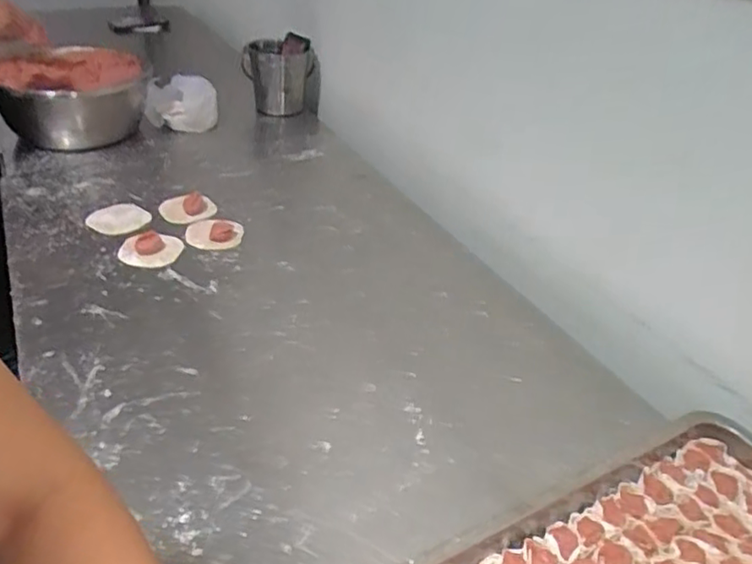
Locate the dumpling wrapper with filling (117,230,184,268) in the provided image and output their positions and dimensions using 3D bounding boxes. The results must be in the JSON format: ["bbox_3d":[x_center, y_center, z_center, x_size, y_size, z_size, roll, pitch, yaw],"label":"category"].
[{"bbox_3d":[-0.317,-0.043,0.847,0.072,0.020,0.081,9,36,6],"label":"dumpling wrapper with filling"}]

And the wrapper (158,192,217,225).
[{"bbox_3d":[-0.299,-0.117,0.955,0.085,0.026,0.061,-8,37,-18],"label":"wrapper"}]

